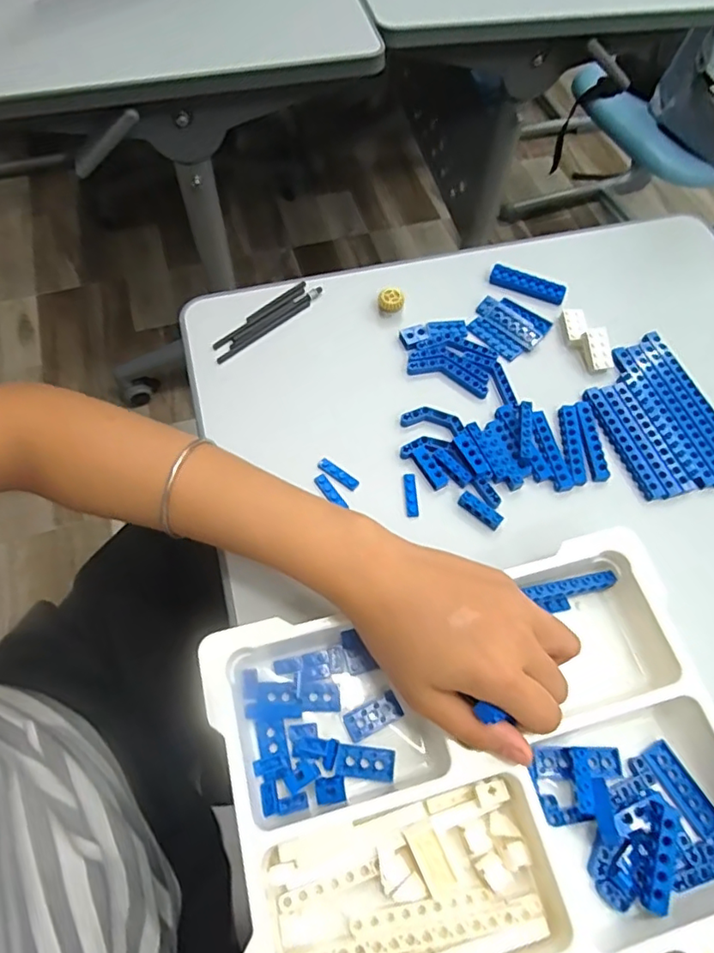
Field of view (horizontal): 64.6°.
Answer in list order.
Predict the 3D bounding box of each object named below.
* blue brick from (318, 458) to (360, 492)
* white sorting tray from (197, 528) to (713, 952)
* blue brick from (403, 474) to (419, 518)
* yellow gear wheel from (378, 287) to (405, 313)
[{"bbox_3d":[-0.013,-0.002,0.394,0.032,0.004,0.009,32,66,13],"label":"blue brick"},{"bbox_3d":[0.089,0.229,0.264,0.264,0.037,0.369,-13,65,-9],"label":"white sorting tray"},{"bbox_3d":[0.037,0.012,0.388,0.008,0.004,0.031,-2,64,-4],"label":"blue brick"},{"bbox_3d":[0.028,-0.146,0.464,0.021,0.016,0.018,7,63,1],"label":"yellow gear wheel"}]

